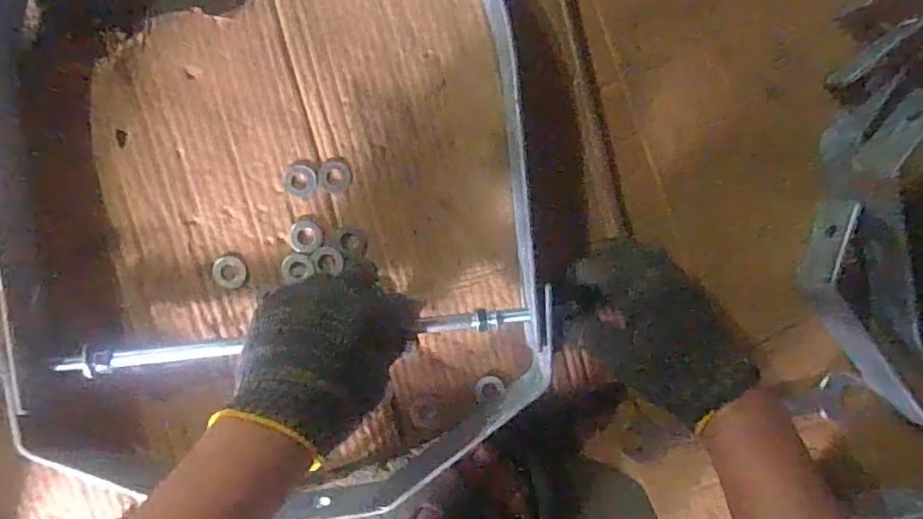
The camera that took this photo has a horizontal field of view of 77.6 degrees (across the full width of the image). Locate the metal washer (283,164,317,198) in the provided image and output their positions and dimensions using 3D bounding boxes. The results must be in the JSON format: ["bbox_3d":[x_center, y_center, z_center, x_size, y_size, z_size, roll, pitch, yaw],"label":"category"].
[{"bbox_3d":[-0.126,-0.062,0.449,0.025,0.004,0.025,0,91,-7],"label":"metal washer"}]

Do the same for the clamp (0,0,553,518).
[{"bbox_3d":[-0.139,-0.059,0.432,0.381,0.057,0.525,-7,92,-7],"label":"clamp"}]

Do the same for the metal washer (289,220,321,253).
[{"bbox_3d":[-0.124,-0.018,0.453,0.025,0.004,0.025,0,91,-7],"label":"metal washer"}]

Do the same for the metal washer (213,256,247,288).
[{"bbox_3d":[-0.179,0.010,0.443,0.024,0.004,0.024,0,91,-7],"label":"metal washer"}]

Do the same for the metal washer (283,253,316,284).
[{"bbox_3d":[-0.128,0.006,0.448,0.024,0.004,0.022,0,91,-7],"label":"metal washer"}]

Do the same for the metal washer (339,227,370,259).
[{"bbox_3d":[-0.086,-0.013,0.455,0.022,0.004,0.024,-2,91,-7],"label":"metal washer"}]

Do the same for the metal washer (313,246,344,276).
[{"bbox_3d":[-0.105,0.001,0.453,0.023,0.004,0.021,14,89,-7],"label":"metal washer"}]

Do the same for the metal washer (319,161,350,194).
[{"bbox_3d":[-0.100,-0.065,0.452,0.024,0.004,0.025,0,91,-7],"label":"metal washer"}]

